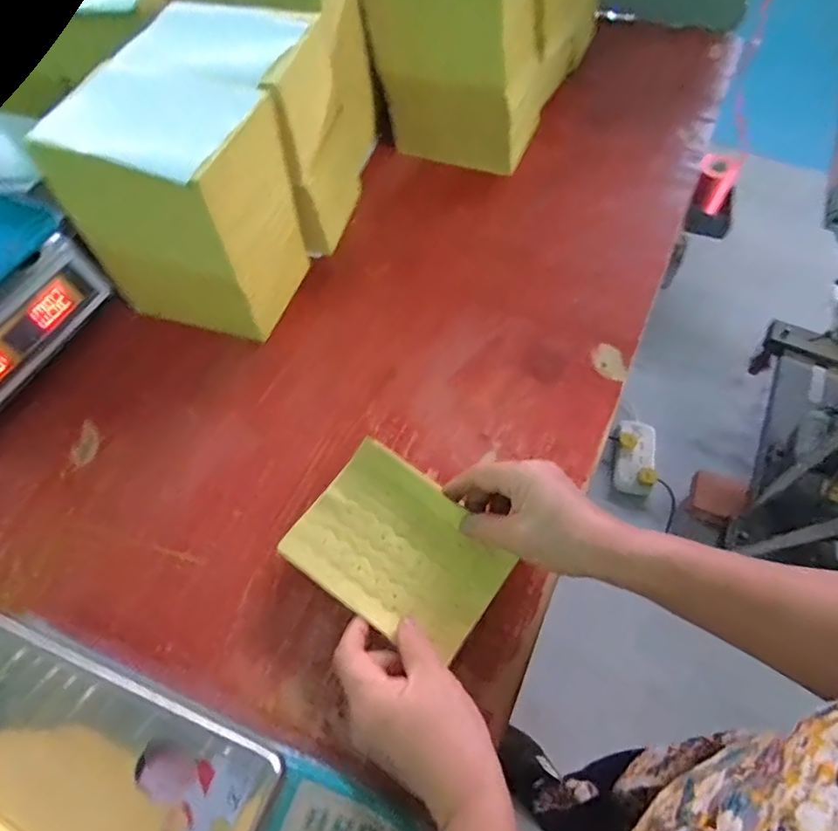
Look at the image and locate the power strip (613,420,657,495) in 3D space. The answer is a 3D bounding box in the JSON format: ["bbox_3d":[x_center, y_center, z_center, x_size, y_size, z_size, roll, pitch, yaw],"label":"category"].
[{"bbox_3d":[0.586,0.106,1.441,0.111,0.048,0.224,12,61,7],"label":"power strip"}]

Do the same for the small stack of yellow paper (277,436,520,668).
[{"bbox_3d":[-0.013,0.102,0.422,0.157,0.017,0.118,32,66,15],"label":"small stack of yellow paper"}]

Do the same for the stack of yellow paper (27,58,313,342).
[{"bbox_3d":[-0.215,-0.193,0.512,0.159,0.200,0.121,16,62,10],"label":"stack of yellow paper"}]

